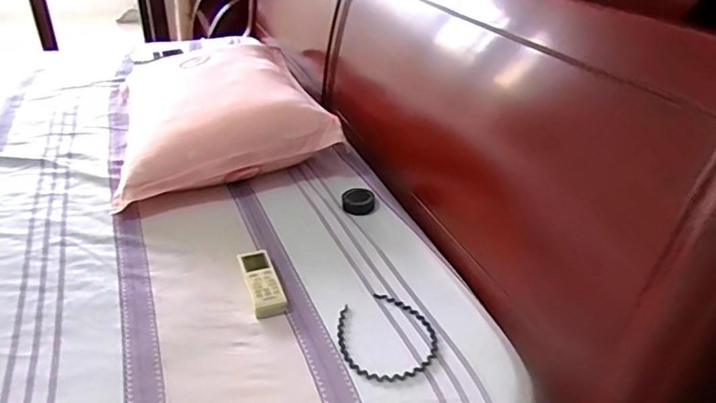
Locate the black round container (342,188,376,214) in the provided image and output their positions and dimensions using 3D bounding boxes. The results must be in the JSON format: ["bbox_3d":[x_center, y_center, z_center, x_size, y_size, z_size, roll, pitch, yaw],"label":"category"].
[{"bbox_3d":[0.002,-0.002,0.931,0.057,0.022,0.055,2,31,-1],"label":"black round container"}]

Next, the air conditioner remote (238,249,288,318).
[{"bbox_3d":[-0.135,0.112,0.736,0.043,0.019,0.121,-10,33,-20],"label":"air conditioner remote"}]

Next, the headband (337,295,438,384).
[{"bbox_3d":[0.034,0.171,0.664,0.124,0.008,0.134,2,31,-1],"label":"headband"}]

